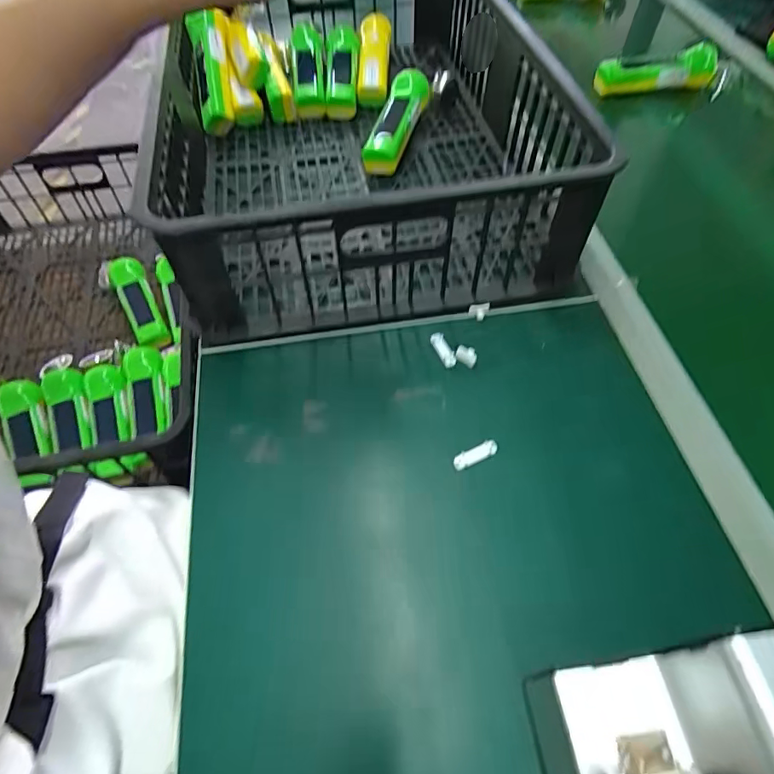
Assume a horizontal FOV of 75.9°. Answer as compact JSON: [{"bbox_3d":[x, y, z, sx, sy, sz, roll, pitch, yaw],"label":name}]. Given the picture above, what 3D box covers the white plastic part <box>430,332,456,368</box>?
[{"bbox_3d":[0.052,-0.035,0.464,0.013,0.006,0.037,-17,57,-13],"label":"white plastic part"}]

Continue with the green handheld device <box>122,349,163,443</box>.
[{"bbox_3d":[-0.322,0.005,0.659,0.047,0.030,0.127,-13,56,-10],"label":"green handheld device"}]

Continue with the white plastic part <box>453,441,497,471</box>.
[{"bbox_3d":[0.072,0.055,0.403,0.040,0.007,0.012,-21,58,-15],"label":"white plastic part"}]

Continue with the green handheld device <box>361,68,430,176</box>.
[{"bbox_3d":[0.012,-0.345,0.642,0.054,0.045,0.181,15,56,9],"label":"green handheld device"}]

